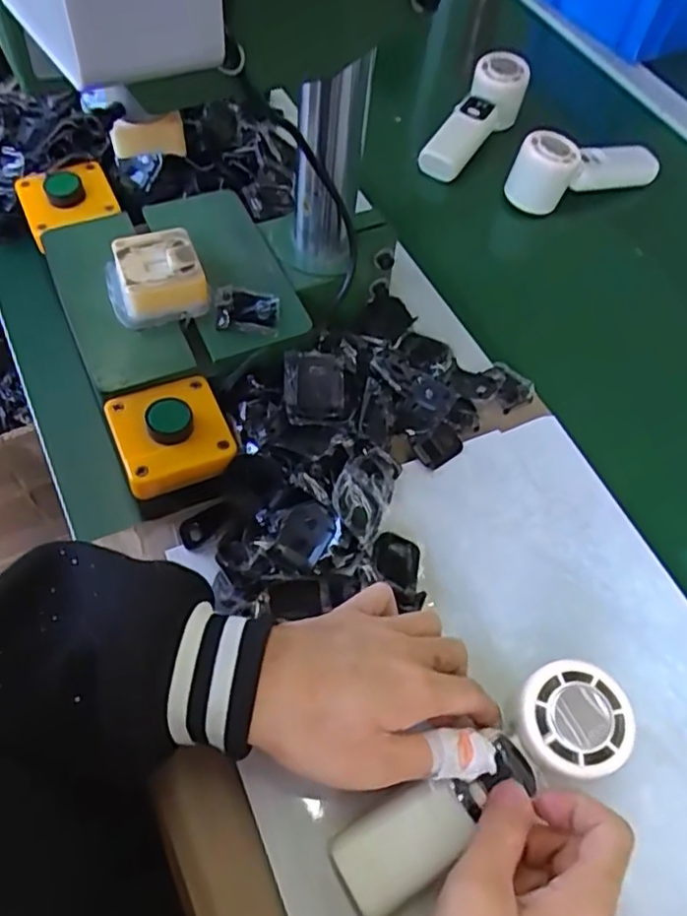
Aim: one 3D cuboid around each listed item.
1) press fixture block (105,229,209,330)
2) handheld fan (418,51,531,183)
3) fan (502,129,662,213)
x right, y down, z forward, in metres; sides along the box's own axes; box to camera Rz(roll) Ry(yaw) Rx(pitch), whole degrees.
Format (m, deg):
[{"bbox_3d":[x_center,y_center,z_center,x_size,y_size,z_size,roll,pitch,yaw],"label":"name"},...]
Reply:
[{"bbox_3d":[-0.134,-0.128,0.451,0.064,0.033,0.060,-16,62,-14],"label":"press fixture block"},{"bbox_3d":[0.136,-0.359,0.670,0.060,0.052,0.152,36,84,16],"label":"handheld fan"},{"bbox_3d":[0.241,-0.286,0.642,0.180,0.075,0.047,-21,63,-14],"label":"fan"}]

